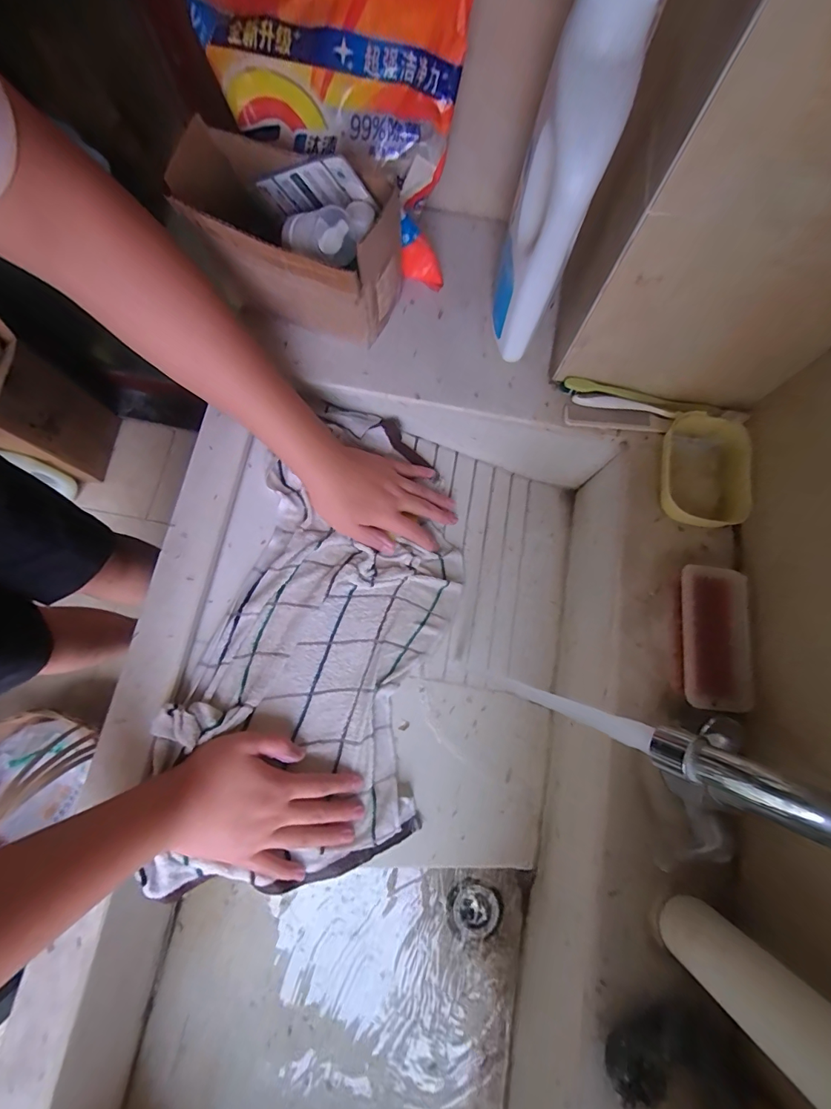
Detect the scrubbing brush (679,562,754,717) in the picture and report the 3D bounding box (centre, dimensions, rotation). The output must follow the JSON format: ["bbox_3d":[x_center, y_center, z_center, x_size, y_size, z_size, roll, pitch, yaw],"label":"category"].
[{"bbox_3d":[0.284,0.079,0.409,0.053,0.029,0.130,2,78,1],"label":"scrubbing brush"}]

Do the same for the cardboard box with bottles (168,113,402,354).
[{"bbox_3d":[-0.123,-0.301,0.437,0.196,0.141,0.106,19,79,5],"label":"cardboard box with bottles"}]

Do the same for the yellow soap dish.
[{"bbox_3d":[0.299,-0.082,0.442,0.089,0.030,0.112,18,79,5],"label":"yellow soap dish"}]

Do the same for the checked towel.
[{"bbox_3d":[-0.086,0.083,0.472,0.264,0.027,0.492,17,75,-21],"label":"checked towel"}]

